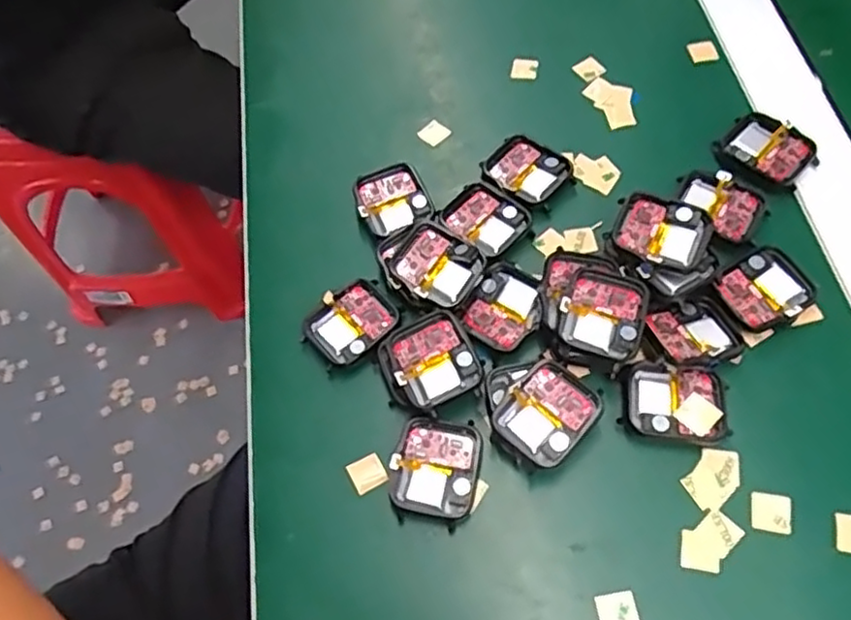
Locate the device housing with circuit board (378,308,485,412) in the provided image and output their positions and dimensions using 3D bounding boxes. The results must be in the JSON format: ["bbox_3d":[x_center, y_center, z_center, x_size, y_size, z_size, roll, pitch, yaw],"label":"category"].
[{"bbox_3d":[0.002,0.026,0.322,0.042,0.014,0.043,-23,63,-7],"label":"device housing with circuit board"}]

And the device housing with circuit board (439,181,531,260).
[{"bbox_3d":[0.032,-0.049,0.361,0.036,0.006,0.042,-40,66,-14],"label":"device housing with circuit board"}]

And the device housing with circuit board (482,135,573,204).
[{"bbox_3d":[0.056,-0.078,0.377,0.044,0.007,0.037,40,73,22],"label":"device housing with circuit board"}]

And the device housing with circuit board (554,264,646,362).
[{"bbox_3d":[0.082,0.000,0.314,0.036,0.006,0.046,14,68,7],"label":"device housing with circuit board"}]

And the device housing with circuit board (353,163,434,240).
[{"bbox_3d":[-0.017,-0.059,0.373,0.038,0.011,0.040,-22,63,-6],"label":"device housing with circuit board"}]

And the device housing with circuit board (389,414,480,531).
[{"bbox_3d":[0.005,0.073,0.306,0.038,0.013,0.044,9,64,10],"label":"device housing with circuit board"}]

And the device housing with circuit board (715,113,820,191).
[{"bbox_3d":[0.187,-0.087,0.369,0.046,0.008,0.038,36,72,21],"label":"device housing with circuit board"}]

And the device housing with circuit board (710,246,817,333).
[{"bbox_3d":[0.164,-0.009,0.330,0.043,0.010,0.035,-29,64,-10],"label":"device housing with circuit board"}]

